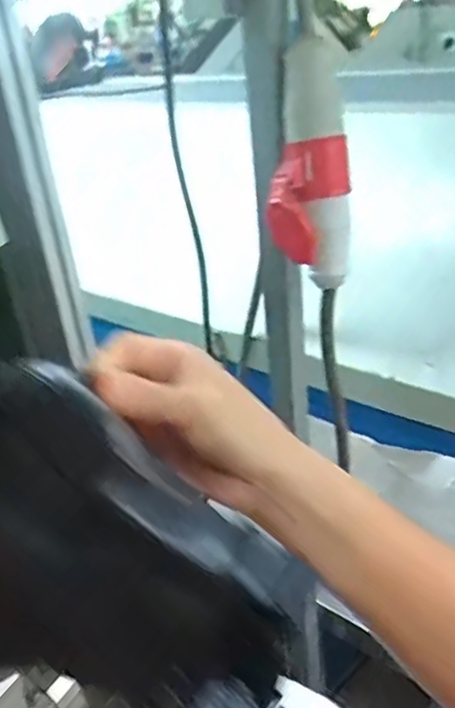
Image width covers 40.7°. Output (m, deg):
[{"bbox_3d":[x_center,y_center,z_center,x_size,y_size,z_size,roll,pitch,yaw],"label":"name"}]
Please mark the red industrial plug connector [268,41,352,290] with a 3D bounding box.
[{"bbox_3d":[0.068,-0.157,0.522,0.067,0.190,0.088,-1,30,10],"label":"red industrial plug connector"}]

